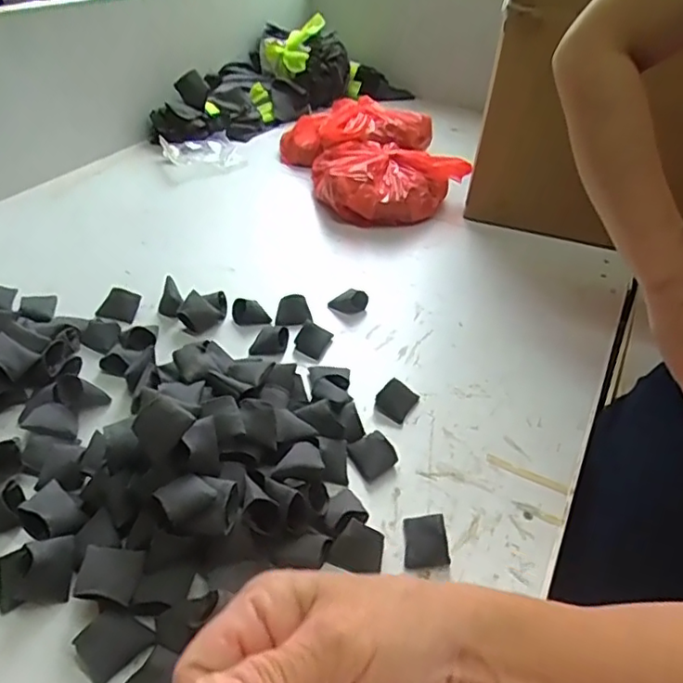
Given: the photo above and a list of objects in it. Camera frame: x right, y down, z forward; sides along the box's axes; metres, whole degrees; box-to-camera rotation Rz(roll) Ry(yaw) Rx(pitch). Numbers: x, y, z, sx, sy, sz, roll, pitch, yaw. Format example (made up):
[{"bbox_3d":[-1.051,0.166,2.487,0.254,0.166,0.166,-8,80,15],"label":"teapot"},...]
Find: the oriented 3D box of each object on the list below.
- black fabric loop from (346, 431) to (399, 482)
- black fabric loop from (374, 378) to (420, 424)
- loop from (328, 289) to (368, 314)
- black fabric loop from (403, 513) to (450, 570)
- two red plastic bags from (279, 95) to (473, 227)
[{"bbox_3d":[0.027,0.101,0.539,0.032,0.018,0.042,-21,47,-29],"label":"black fabric loop"},{"bbox_3d":[0.058,0.057,0.599,0.033,0.019,0.043,26,44,21],"label":"black fabric loop"},{"bbox_3d":[0.011,-0.050,0.728,0.036,0.020,0.041,25,43,20],"label":"loop"},{"bbox_3d":[0.068,0.160,0.475,0.033,0.026,0.042,5,40,-2],"label":"black fabric loop"},{"bbox_3d":[0.055,-0.309,0.976,0.237,0.085,0.336,-12,43,-21],"label":"two red plastic bags"}]

